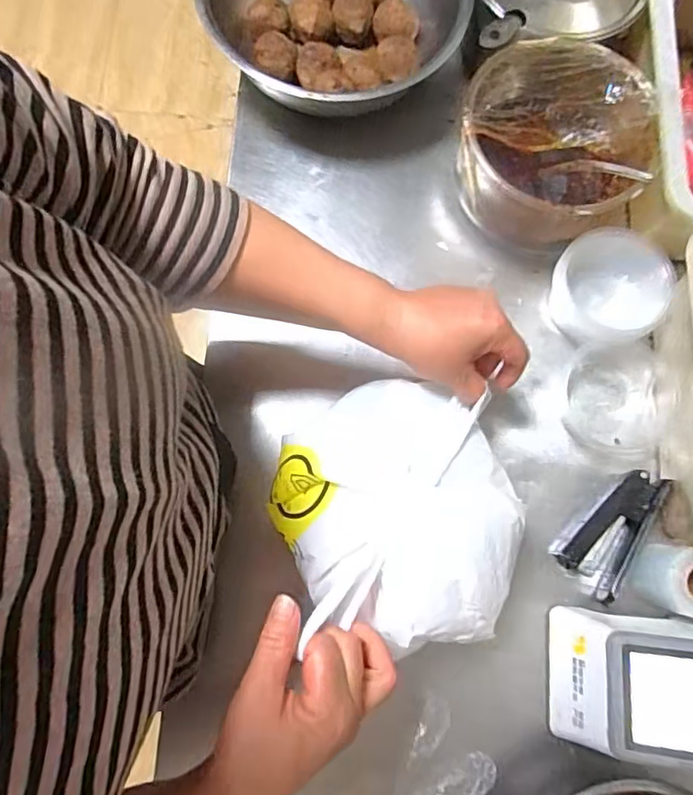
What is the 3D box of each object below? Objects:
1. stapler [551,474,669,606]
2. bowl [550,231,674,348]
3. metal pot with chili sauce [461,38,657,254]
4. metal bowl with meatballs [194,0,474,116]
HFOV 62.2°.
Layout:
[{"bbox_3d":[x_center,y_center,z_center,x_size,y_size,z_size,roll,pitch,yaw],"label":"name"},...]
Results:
[{"bbox_3d":[0.233,0.116,0.508,0.058,0.036,0.112,33,78,6],"label":"stapler"},{"bbox_3d":[0.244,-0.101,0.540,0.095,0.059,0.099,0,76,-2],"label":"bowl"},{"bbox_3d":[0.192,-0.235,0.546,0.166,0.089,0.160,0,76,-2],"label":"metal pot with chili sauce"},{"bbox_3d":[-0.018,-0.407,0.589,0.246,0.073,0.266,0,76,-2],"label":"metal bowl with meatballs"}]

